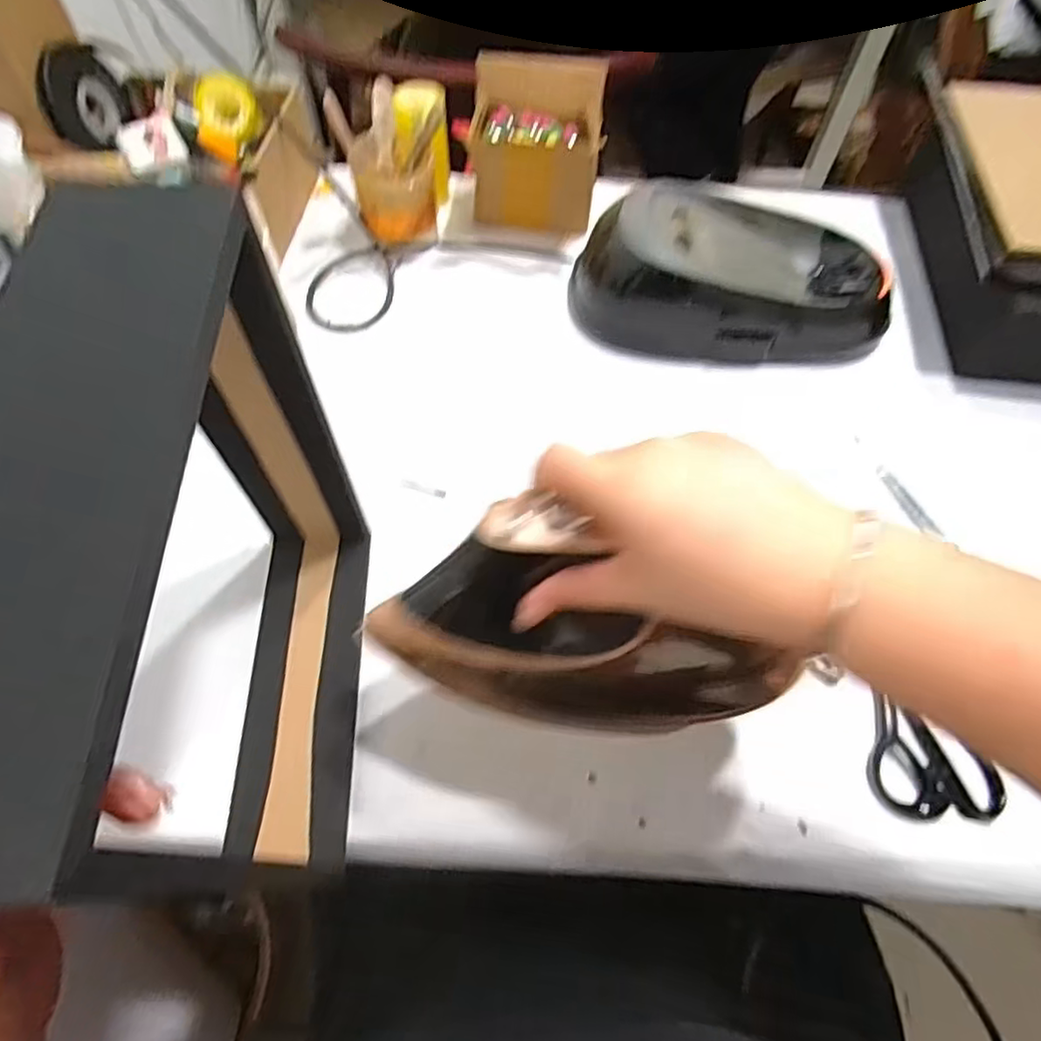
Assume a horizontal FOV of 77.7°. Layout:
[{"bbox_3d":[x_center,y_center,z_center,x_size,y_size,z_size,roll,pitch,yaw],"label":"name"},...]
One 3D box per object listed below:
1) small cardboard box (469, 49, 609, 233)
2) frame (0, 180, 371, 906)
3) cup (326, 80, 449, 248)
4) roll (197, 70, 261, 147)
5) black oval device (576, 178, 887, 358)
[{"bbox_3d":[0.016,-0.382,0.669,0.134,0.122,0.114,6,61,1],"label":"small cardboard box"},{"bbox_3d":[-0.146,0.041,0.333,0.068,0.302,0.246,-1,61,-3],"label":"frame"},{"bbox_3d":[-0.124,-0.354,0.654,0.105,0.116,0.110,1,61,-2],"label":"cup"},{"bbox_3d":[-0.278,-0.394,0.615,0.056,0.050,0.016,22,14,-26],"label":"roll"},{"bbox_3d":[0.202,-0.241,0.619,0.298,0.095,0.168,4,61,-1],"label":"black oval device"}]

